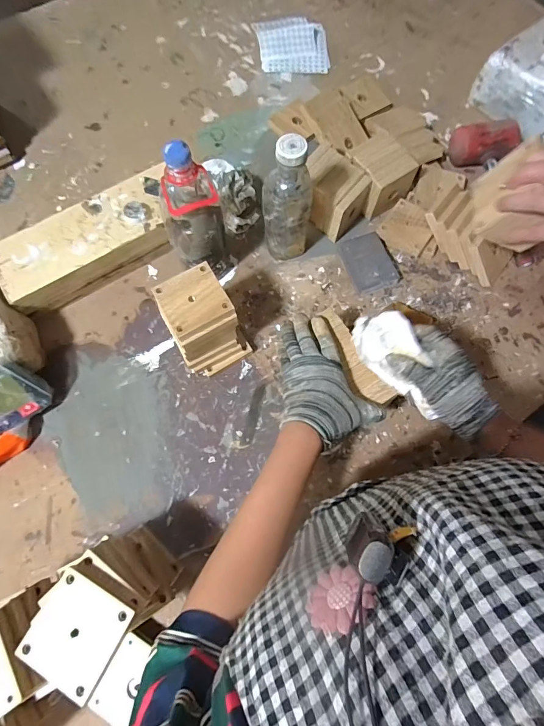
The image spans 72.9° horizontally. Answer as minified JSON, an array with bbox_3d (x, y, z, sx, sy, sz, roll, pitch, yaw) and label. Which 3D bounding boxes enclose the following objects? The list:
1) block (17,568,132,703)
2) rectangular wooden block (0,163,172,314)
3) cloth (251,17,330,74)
[{"bbox_3d":[-0.184,0.252,0.346,0.082,0.015,0.081,27,75,6],"label":"block"},{"bbox_3d":[-0.301,-0.192,0.610,0.276,0.072,0.118,-29,77,-9],"label":"rectangular wooden block"},{"bbox_3d":[0.042,-0.677,0.780,0.148,0.021,0.139,-3,74,-3],"label":"cloth"}]

